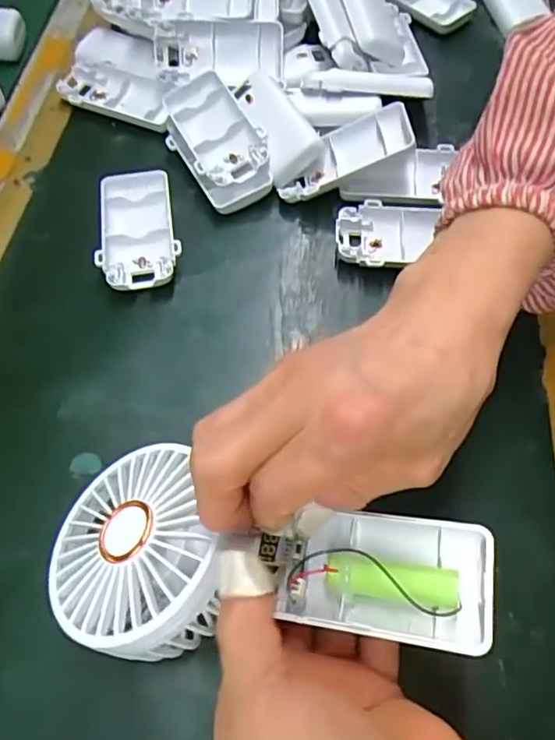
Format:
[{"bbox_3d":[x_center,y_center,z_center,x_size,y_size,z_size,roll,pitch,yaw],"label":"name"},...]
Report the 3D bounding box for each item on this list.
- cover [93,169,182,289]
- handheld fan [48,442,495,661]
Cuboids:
[{"bbox_3d":[-0.090,-0.090,0.381,0.049,0.017,0.093,-7,61,-1],"label":"cover"},{"bbox_3d":[-0.010,0.075,0.235,0.178,0.032,0.081,1,60,17],"label":"handheld fan"}]

